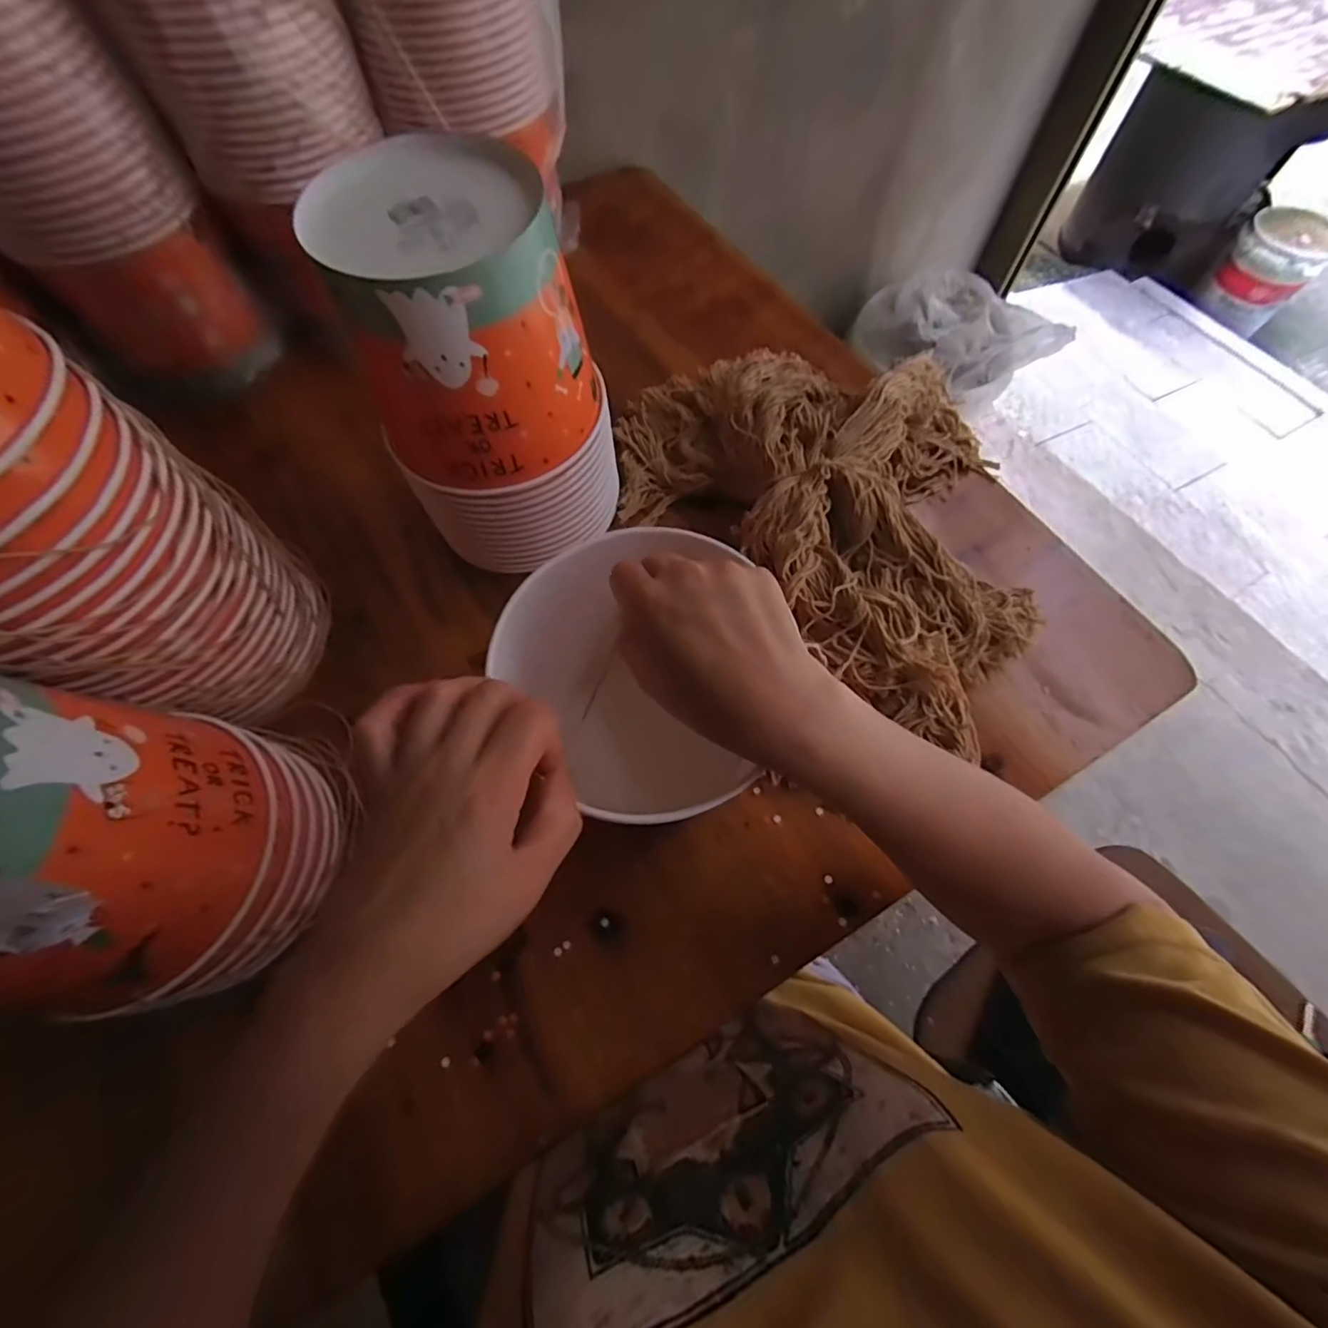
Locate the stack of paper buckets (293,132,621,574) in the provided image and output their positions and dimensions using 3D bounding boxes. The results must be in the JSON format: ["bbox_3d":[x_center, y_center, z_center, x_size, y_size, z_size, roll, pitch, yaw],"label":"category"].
[{"bbox_3d":[-0.116,-0.190,0.402,0.143,0.239,0.127,-11,66,-5],"label":"stack of paper buckets"}]

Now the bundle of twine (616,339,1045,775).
[{"bbox_3d":[0.147,-0.148,0.465,0.291,0.072,0.405,-39,71,-16],"label":"bundle of twine"}]

